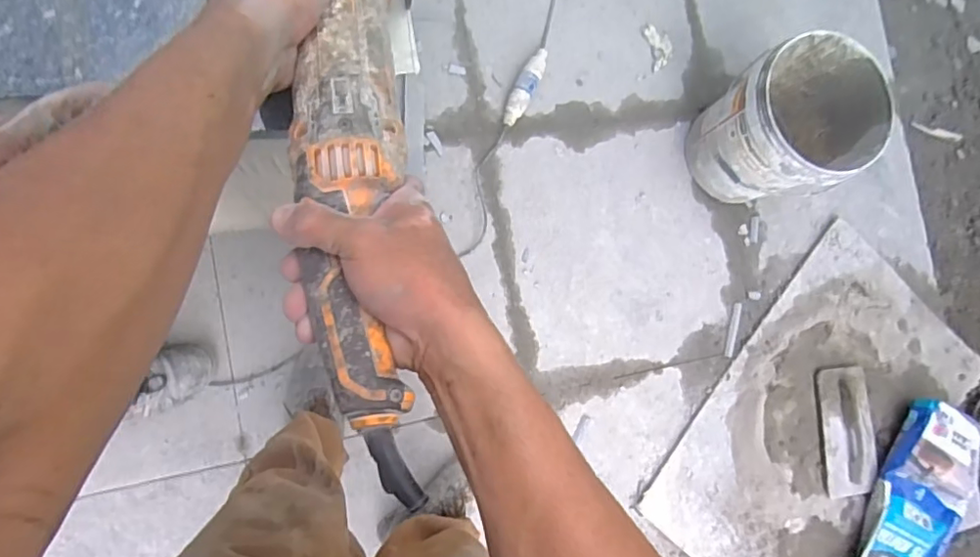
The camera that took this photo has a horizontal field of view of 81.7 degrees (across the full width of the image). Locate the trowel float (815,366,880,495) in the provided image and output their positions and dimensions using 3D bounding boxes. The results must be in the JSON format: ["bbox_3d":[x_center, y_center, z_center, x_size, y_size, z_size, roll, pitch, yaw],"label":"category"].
[{"bbox_3d":[0.874,0.376,1.388,0.136,0.038,0.313,0,86,-14],"label":"trowel float"}]

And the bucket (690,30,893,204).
[{"bbox_3d":[0.630,-0.328,1.244,0.289,0.312,0.281,1,85,-14],"label":"bucket"}]

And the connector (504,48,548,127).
[{"bbox_3d":[0.082,-0.430,1.263,0.047,0.043,0.196,28,80,-10],"label":"connector"}]

